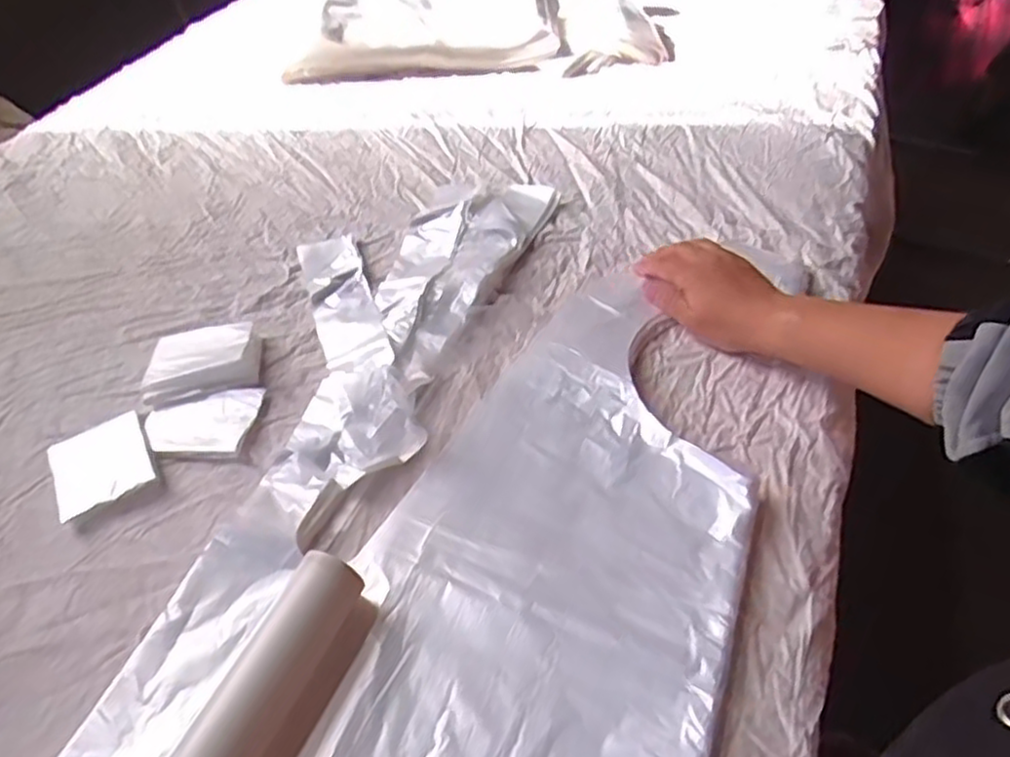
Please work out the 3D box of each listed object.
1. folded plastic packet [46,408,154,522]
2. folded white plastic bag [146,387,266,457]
[{"bbox_3d":[-0.288,0.060,0.510,0.063,0.015,0.079,-26,51,-20],"label":"folded plastic packet"},{"bbox_3d":[-0.229,0.031,0.535,0.080,0.008,0.059,3,47,5],"label":"folded white plastic bag"}]

